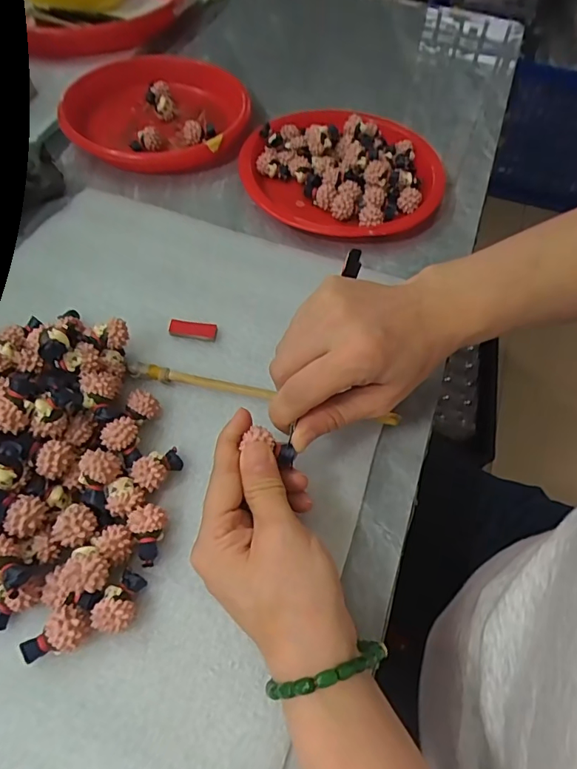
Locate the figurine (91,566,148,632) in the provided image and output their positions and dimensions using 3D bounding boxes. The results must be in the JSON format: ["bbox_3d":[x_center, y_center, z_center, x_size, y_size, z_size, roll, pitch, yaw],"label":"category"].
[{"bbox_3d":[-0.084,0.110,0.242,0.018,0.020,0.029,13,58,5],"label":"figurine"}]

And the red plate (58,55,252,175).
[{"bbox_3d":[-0.132,-0.268,0.472,0.176,0.026,0.160,1,58,-2],"label":"red plate"}]

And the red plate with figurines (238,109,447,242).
[{"bbox_3d":[0.046,-0.195,0.431,0.174,0.038,0.164,1,58,-2],"label":"red plate with figurines"}]

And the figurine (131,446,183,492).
[{"bbox_3d":[-0.075,0.050,0.279,0.029,0.023,0.019,-35,66,-22],"label":"figurine"}]

